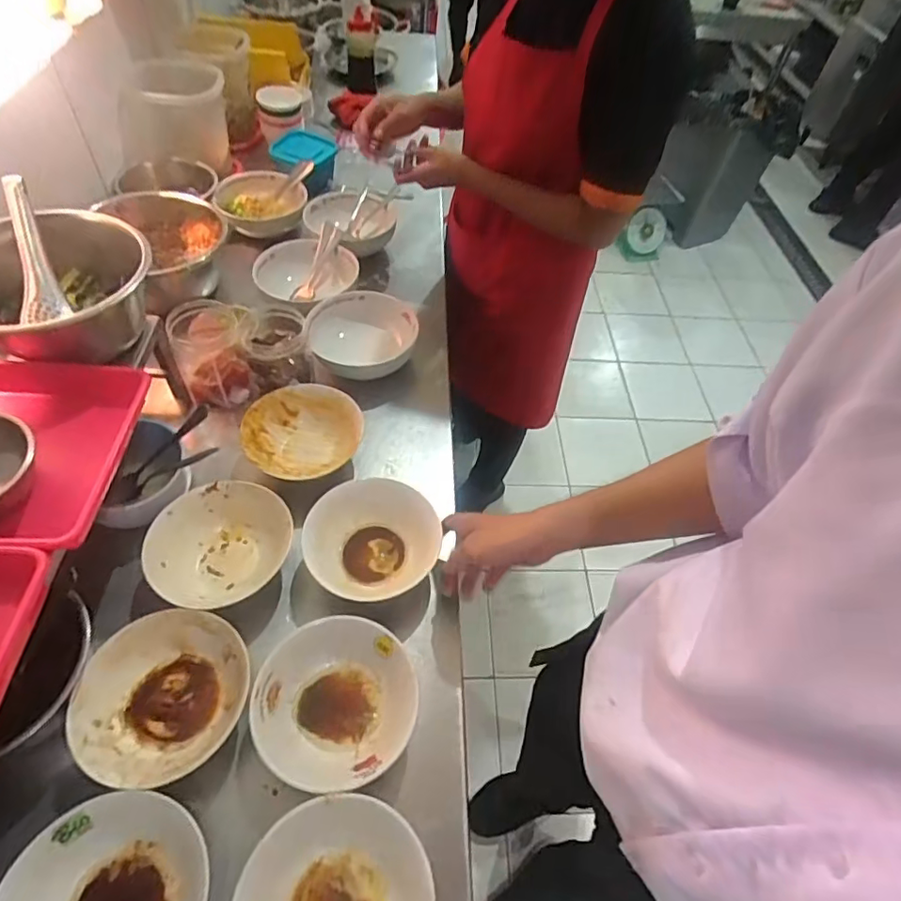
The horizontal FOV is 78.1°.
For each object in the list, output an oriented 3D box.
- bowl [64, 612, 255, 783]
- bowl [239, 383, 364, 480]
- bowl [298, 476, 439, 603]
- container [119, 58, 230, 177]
[{"bbox_3d":[-0.280,0.239,0.545,0.144,0.050,0.153,22,54,11],"label":"bowl"},{"bbox_3d":[-0.206,-0.028,0.761,0.152,0.052,0.122,-22,58,-21],"label":"bowl"},{"bbox_3d":[-0.093,0.112,0.663,0.154,0.060,0.142,3,52,-4],"label":"bowl"},{"bbox_3d":[-0.559,-0.689,1.143,0.194,0.150,0.198,-7,54,-11],"label":"container"}]

